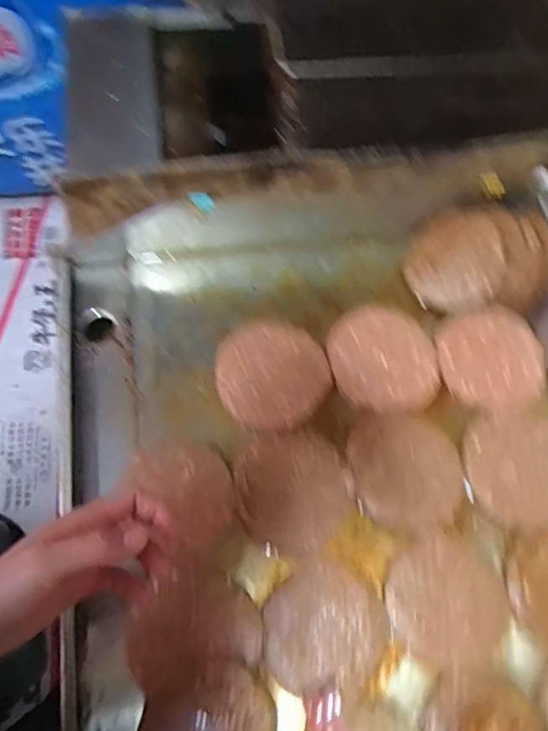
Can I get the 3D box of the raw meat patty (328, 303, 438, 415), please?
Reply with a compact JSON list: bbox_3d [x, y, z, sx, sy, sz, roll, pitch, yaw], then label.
[{"bbox_3d":[0.107,-0.010,0.530,0.102,0.012,0.110,2,70,-5],"label":"raw meat patty"}]

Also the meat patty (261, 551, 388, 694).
[{"bbox_3d":[0.043,0.216,0.441,0.097,0.021,0.098,2,70,-5],"label":"meat patty"}]

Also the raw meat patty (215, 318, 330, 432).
[{"bbox_3d":[0.000,0.009,0.515,0.103,0.017,0.101,2,70,-5],"label":"raw meat patty"}]

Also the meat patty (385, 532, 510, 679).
[{"bbox_3d":[0.147,0.202,0.462,0.102,0.008,0.102,2,70,-5],"label":"meat patty"}]

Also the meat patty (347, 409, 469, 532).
[{"bbox_3d":[0.121,0.094,0.496,0.100,0.007,0.106,2,70,-5],"label":"meat patty"}]

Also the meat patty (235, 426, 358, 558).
[{"bbox_3d":[0.018,0.111,0.483,0.098,0.011,0.107,-10,71,-9],"label":"meat patty"}]

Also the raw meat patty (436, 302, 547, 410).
[{"bbox_3d":[0.216,-0.009,0.540,0.101,0.016,0.101,2,70,-5],"label":"raw meat patty"}]

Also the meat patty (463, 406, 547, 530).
[{"bbox_3d":[0.231,0.094,0.508,0.102,0.007,0.107,2,70,-5],"label":"meat patty"}]

